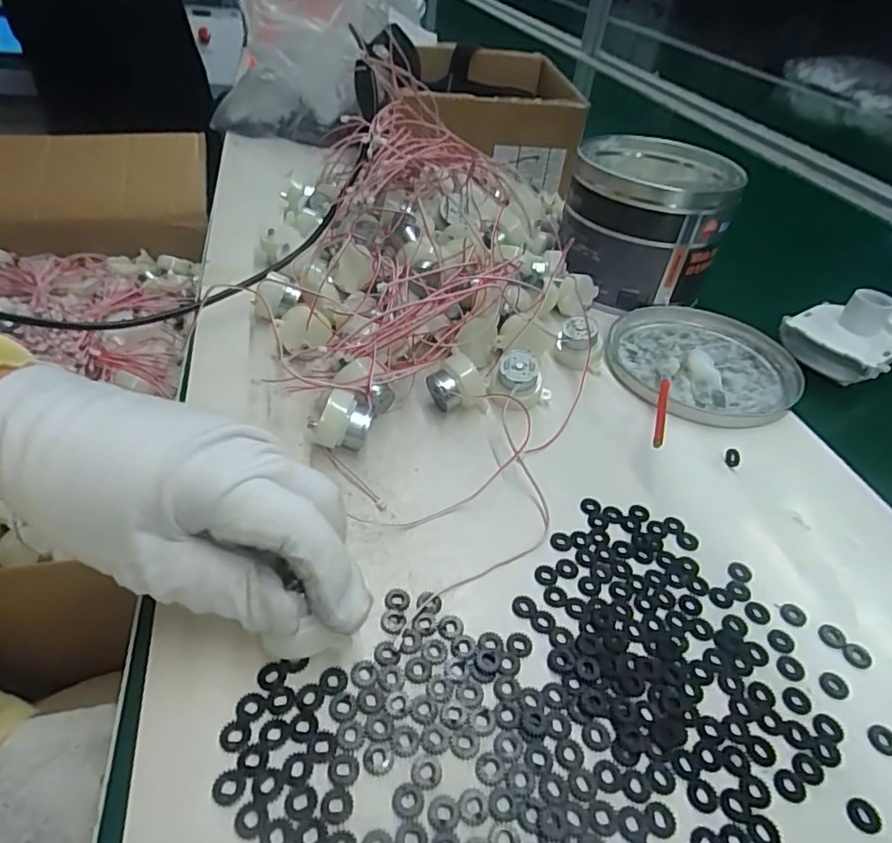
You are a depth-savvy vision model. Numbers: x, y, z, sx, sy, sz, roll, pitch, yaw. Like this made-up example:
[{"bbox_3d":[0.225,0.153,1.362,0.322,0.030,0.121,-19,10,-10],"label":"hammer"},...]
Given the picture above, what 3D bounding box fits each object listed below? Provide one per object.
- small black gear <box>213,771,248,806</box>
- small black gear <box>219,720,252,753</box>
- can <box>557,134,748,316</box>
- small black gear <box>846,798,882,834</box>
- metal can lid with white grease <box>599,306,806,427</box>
[{"bbox_3d":[-0.073,0.122,0.192,0.011,0.004,0.011,4,40,-3],"label":"small black gear"},{"bbox_3d":[-0.075,0.111,0.203,0.010,0.004,0.010,4,40,-3],"label":"small black gear"},{"bbox_3d":[0.161,-0.162,0.476,0.122,0.103,0.130,15,41,10],"label":"can"},{"bbox_3d":[0.148,0.139,0.202,0.010,0.004,0.011,-8,42,-16],"label":"small black gear"},{"bbox_3d":[0.183,-0.043,0.414,0.133,0.015,0.125,4,40,-3],"label":"metal can lid with white grease"}]

